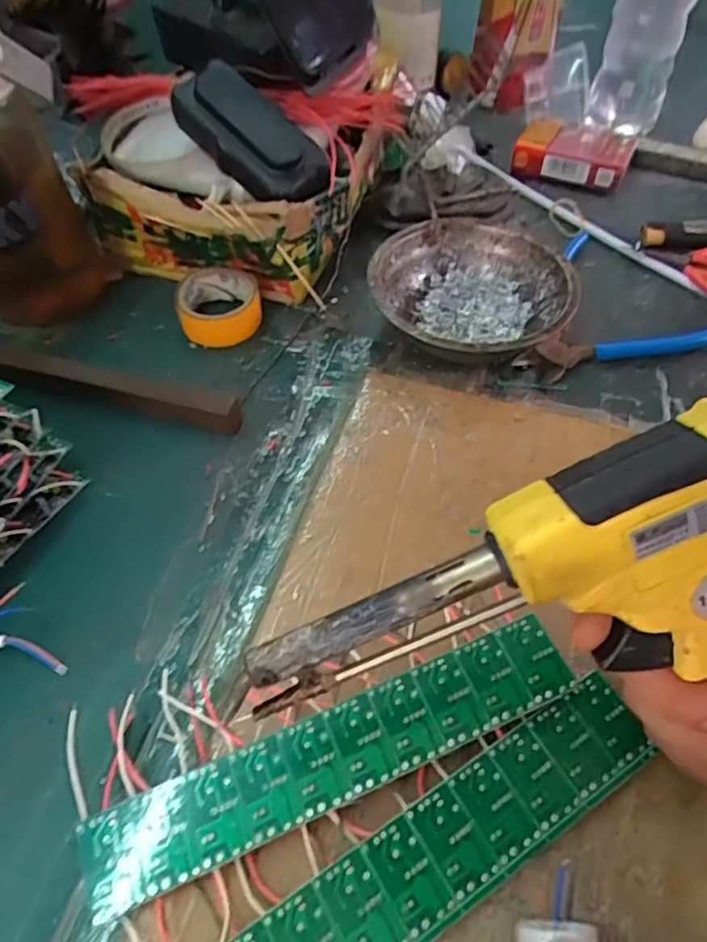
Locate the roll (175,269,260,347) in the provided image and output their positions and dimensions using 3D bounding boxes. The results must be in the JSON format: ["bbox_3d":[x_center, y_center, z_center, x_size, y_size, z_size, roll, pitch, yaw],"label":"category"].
[{"bbox_3d":[-0.088,-0.110,0.421,0.051,0.026,0.054,0,55,1],"label":"roll"}]

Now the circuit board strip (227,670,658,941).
[{"bbox_3d":[0.029,0.144,0.234,0.197,0.004,0.038,-27,63,-18],"label":"circuit board strip"}]

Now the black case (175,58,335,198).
[{"bbox_3d":[-0.065,-0.211,0.401,0.110,0.031,0.042,40,63,4],"label":"black case"}]

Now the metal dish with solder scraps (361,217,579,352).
[{"bbox_3d":[0.073,-0.109,0.404,0.122,0.042,0.120,0,55,1],"label":"metal dish with solder scraps"}]

